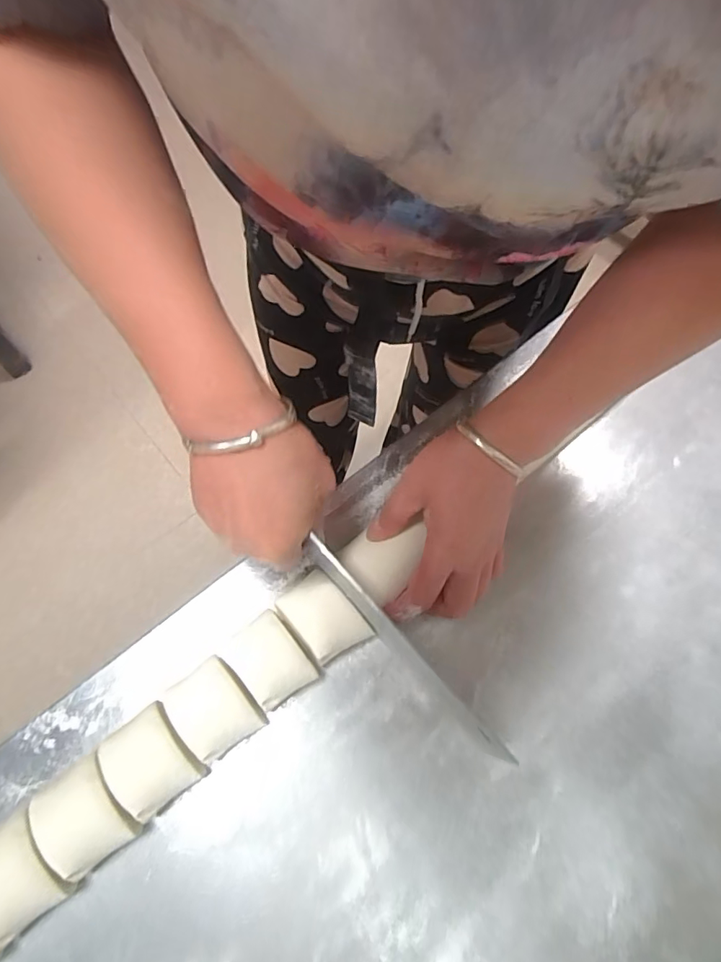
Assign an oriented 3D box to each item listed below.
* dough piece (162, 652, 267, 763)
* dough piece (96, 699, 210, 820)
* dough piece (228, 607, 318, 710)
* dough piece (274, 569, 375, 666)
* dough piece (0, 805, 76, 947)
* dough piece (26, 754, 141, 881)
[{"bbox_3d":[-0.094,0.147,0.331,0.045,0.029,0.054,-39,73,-16],"label":"dough piece"},{"bbox_3d":[-0.128,0.173,0.318,0.044,0.032,0.052,-38,73,-16],"label":"dough piece"},{"bbox_3d":[-0.058,0.120,0.342,0.041,0.036,0.052,-39,74,-17],"label":"dough piece"},{"bbox_3d":[-0.027,0.094,0.356,0.040,0.032,0.059,-38,73,-16],"label":"dough piece"},{"bbox_3d":[-0.196,0.224,0.293,0.047,0.028,0.052,-33,72,-15],"label":"dough piece"},{"bbox_3d":[-0.161,0.198,0.304,0.044,0.031,0.052,-35,72,-15],"label":"dough piece"}]

